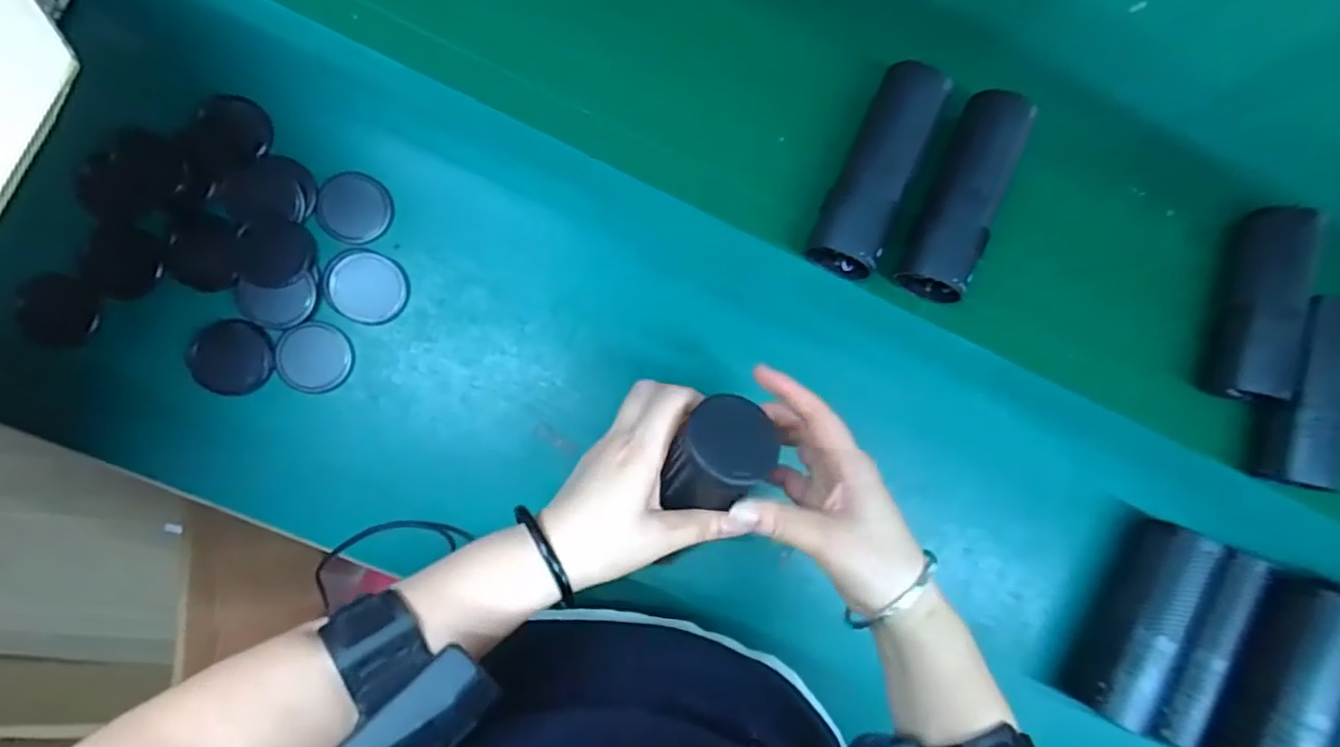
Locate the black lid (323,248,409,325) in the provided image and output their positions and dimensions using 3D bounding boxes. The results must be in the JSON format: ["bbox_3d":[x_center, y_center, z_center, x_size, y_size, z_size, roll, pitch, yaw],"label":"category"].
[{"bbox_3d":[-0.220,-0.063,0.471,0.055,0.007,0.051,0,90,-6],"label":"black lid"}]

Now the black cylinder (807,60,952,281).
[{"bbox_3d":[0.165,-0.162,0.512,0.051,0.043,0.170,26,87,-6],"label":"black cylinder"}]

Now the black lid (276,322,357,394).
[{"bbox_3d":[-0.257,-0.012,0.471,0.050,0.005,0.050,0,90,-6],"label":"black lid"}]

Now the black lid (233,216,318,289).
[{"bbox_3d":[-0.281,-0.085,0.463,0.052,0.006,0.049,0,90,-6],"label":"black lid"}]

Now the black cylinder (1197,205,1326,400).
[{"bbox_3d":[0.513,-0.062,0.560,0.048,0.040,0.170,16,88,-6],"label":"black cylinder"}]

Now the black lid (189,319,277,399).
[{"bbox_3d":[-0.311,-0.012,0.460,0.055,0.005,0.052,0,90,-6],"label":"black lid"}]

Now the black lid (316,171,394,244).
[{"bbox_3d":[-0.230,-0.121,0.474,0.050,0.009,0.051,0,90,-6],"label":"black lid"}]

